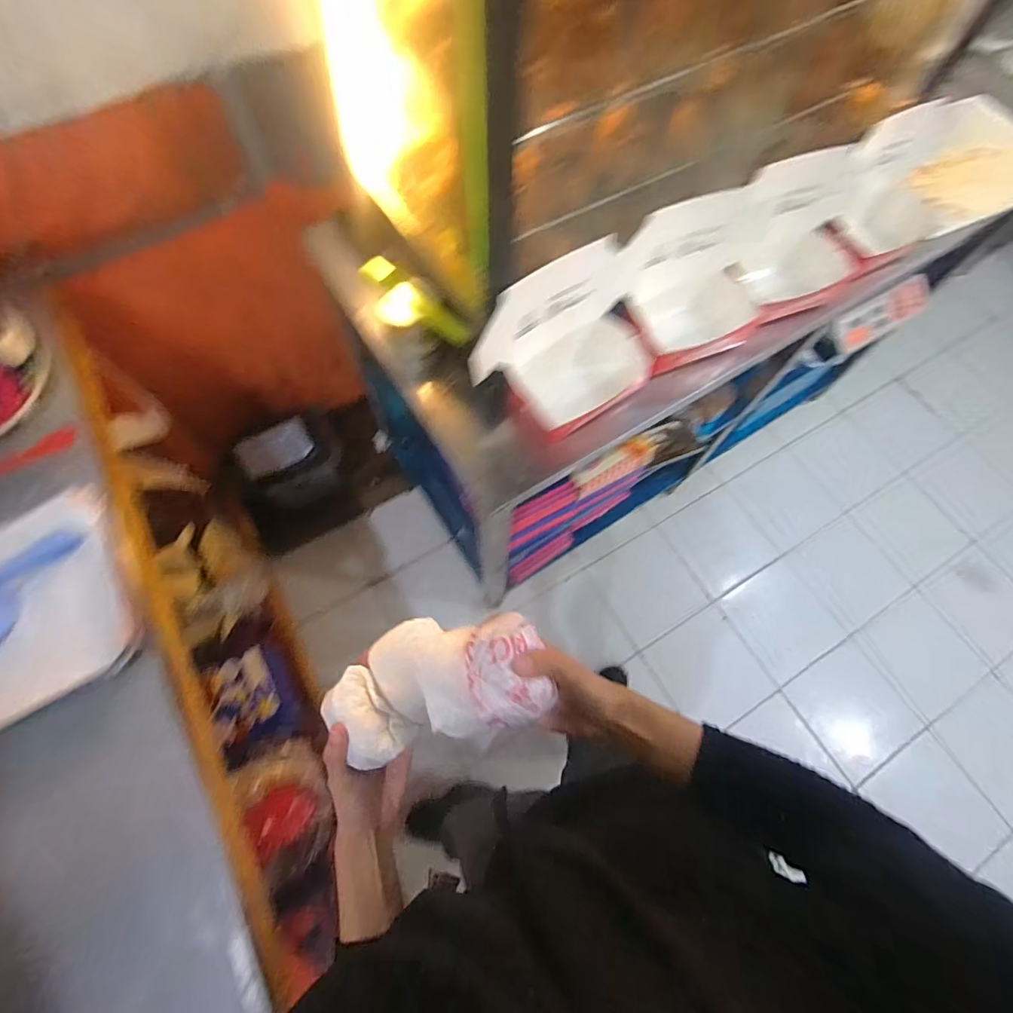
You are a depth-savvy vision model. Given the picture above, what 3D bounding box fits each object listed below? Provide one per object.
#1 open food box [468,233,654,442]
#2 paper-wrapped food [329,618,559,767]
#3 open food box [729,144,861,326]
[{"bbox_3d":[0.089,-0.212,0.642,0.252,0.150,0.160,-37,75,-14],"label":"open food box"},{"bbox_3d":[-0.056,0.140,0.371,0.168,0.063,0.100,-18,68,23],"label":"paper-wrapped food"},{"bbox_3d":[0.468,-0.415,0.722,0.232,0.165,0.163,-25,73,-11],"label":"open food box"}]

